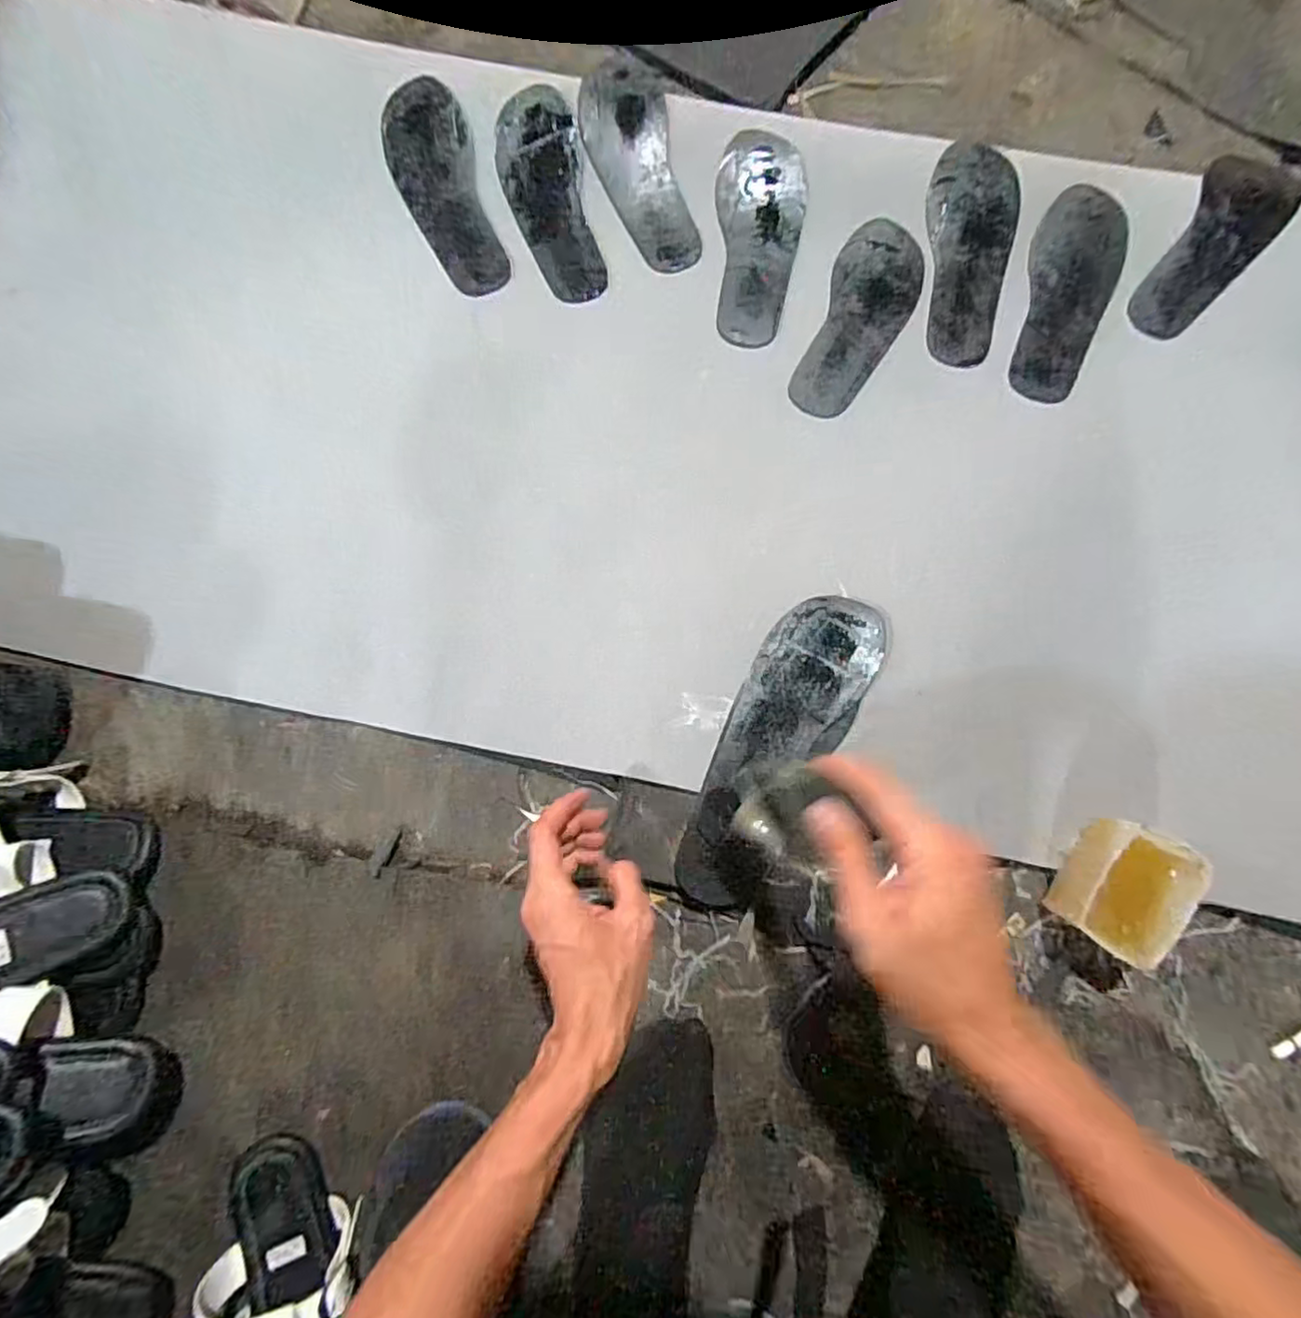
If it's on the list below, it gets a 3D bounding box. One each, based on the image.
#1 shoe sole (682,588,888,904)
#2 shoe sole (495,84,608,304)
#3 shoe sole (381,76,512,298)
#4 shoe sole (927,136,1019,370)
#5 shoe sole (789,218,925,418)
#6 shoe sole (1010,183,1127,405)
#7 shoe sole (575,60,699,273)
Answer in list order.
[{"bbox_3d":[0.104,0.070,0.530,0.090,0.017,0.275,29,81,6],"label":"shoe sole"},{"bbox_3d":[-0.105,-0.477,0.660,0.085,0.011,0.222,-11,90,-1],"label":"shoe sole"},{"bbox_3d":[-0.213,-0.480,0.654,0.085,0.013,0.227,-17,90,0],"label":"shoe sole"},{"bbox_3d":[0.328,-0.413,0.649,0.085,0.010,0.229,1,89,4],"label":"shoe sole"},{"bbox_3d":[0.209,-0.342,0.642,0.084,0.011,0.225,25,80,5],"label":"shoe sole"},{"bbox_3d":[0.426,-0.369,0.645,0.088,0.032,0.226,15,80,4],"label":"shoe sole"},{"bbox_3d":[-0.009,-0.510,0.661,0.087,0.009,0.224,-20,92,-3],"label":"shoe sole"}]

